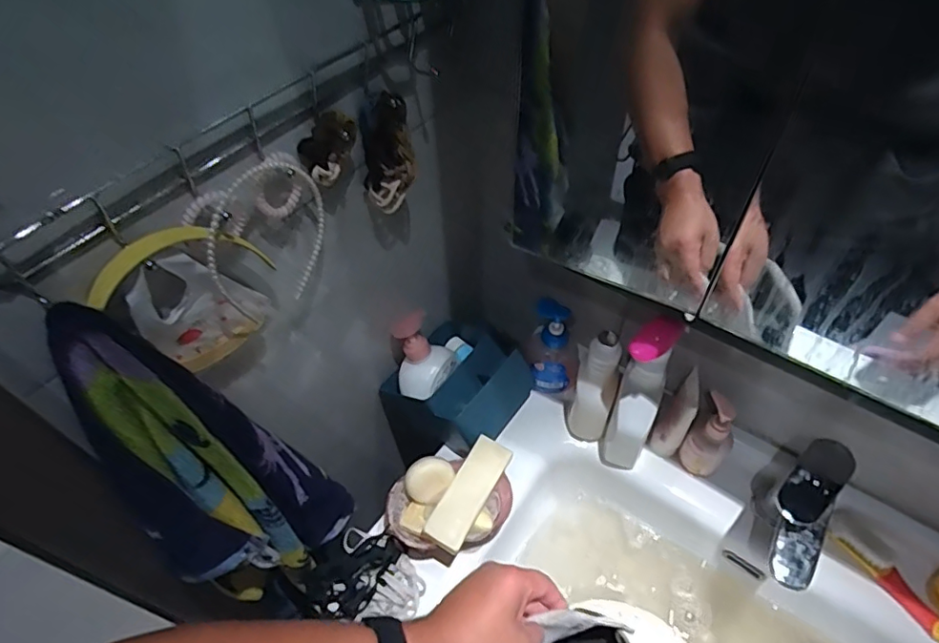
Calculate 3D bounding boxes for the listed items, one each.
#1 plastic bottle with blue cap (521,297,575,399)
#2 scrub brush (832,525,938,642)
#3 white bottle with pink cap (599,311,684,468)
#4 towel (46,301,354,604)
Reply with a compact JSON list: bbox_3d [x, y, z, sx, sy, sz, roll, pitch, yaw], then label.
[{"bbox_3d":[0.119,0.038,0.776,0.077,0.147,0.067,11,52,12],"label":"plastic bottle with blue cap"},{"bbox_3d":[0.496,0.303,0.635,0.031,0.034,0.141,-27,54,-19],"label":"scrub brush"},{"bbox_3d":[0.209,0.095,0.674,0.059,0.267,0.072,26,56,22],"label":"white bottle with pink cap"},{"bbox_3d":[-0.219,0.147,0.506,0.090,0.423,0.160,35,60,27],"label":"towel"}]

